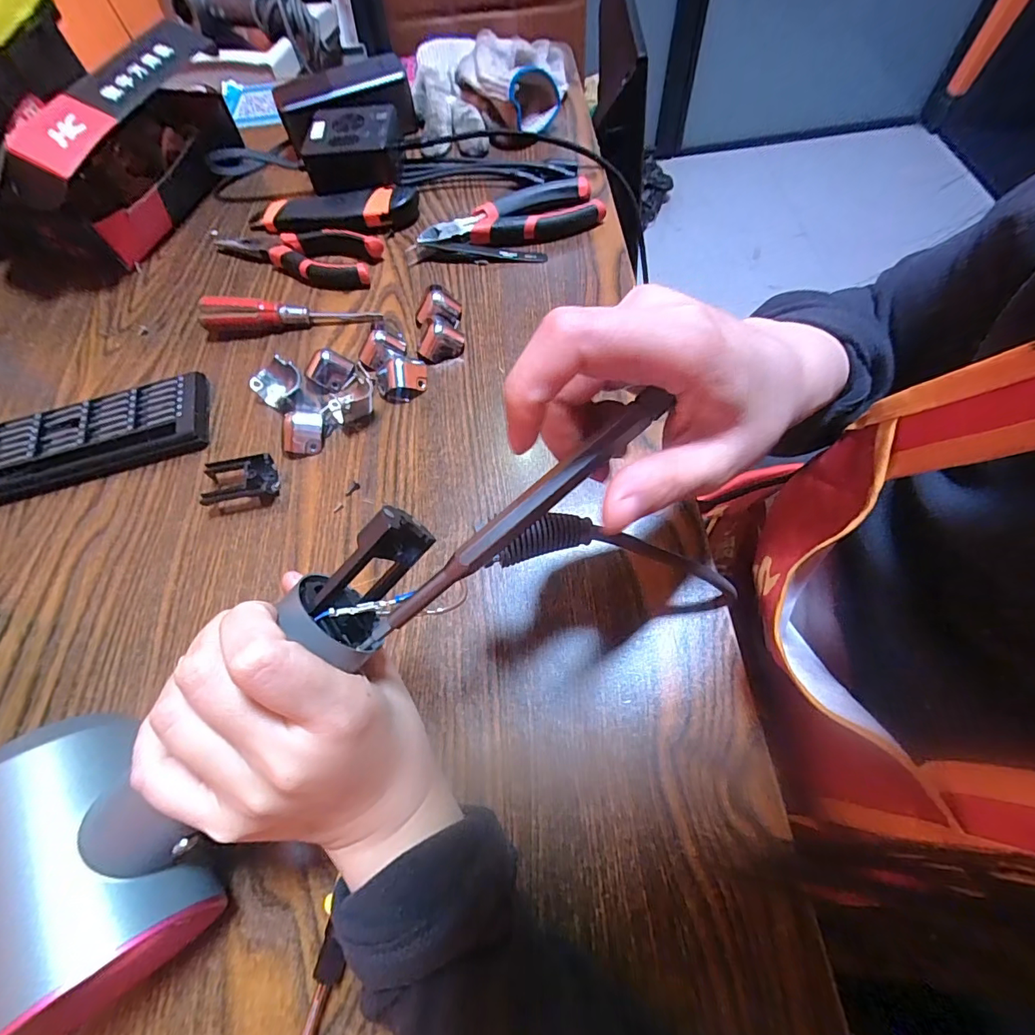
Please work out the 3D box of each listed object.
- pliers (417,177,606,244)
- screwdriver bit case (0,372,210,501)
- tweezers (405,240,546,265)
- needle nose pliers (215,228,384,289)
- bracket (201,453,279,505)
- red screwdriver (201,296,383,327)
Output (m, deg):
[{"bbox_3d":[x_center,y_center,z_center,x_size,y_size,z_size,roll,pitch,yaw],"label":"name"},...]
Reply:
[{"bbox_3d":[-0.005,-0.259,0.421,0.152,0.023,0.058,-18,64,-5],"label":"pliers"},{"bbox_3d":[-0.303,-0.058,0.346,0.152,0.017,0.063,-17,64,-5],"label":"screwdriver bit case"},{"bbox_3d":[-0.036,-0.225,0.411,0.118,0.012,0.014,6,64,7],"label":"tweezers"},{"bbox_3d":[-0.193,-0.229,0.419,0.145,0.022,0.045,10,64,9],"label":"needle nose pliers"},{"bbox_3d":[-0.184,-0.025,0.321,0.043,0.016,0.030,-11,63,-2],"label":"bracket"},{"bbox_3d":[-0.183,-0.166,0.386,0.136,0.024,0.020,-5,63,1],"label":"red screwdriver"}]

